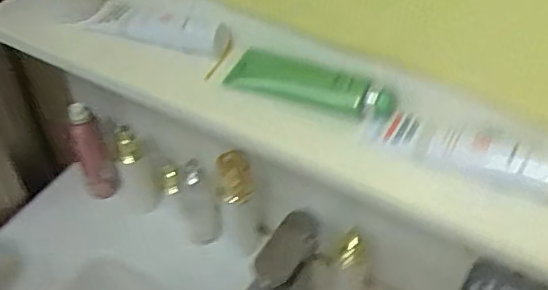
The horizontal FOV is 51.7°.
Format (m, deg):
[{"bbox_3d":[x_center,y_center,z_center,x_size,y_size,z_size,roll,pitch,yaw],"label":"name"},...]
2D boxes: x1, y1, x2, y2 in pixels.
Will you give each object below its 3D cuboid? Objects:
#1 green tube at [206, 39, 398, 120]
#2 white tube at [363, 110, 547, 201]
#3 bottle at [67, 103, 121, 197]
[{"bbox_3d":[0.024,-0.055,0.518,0.172,0.029,0.039,21,48,16],"label":"green tube"},{"bbox_3d":[0.157,0.001,0.466,0.162,0.036,0.037,19,47,15],"label":"white tube"},{"bbox_3d":[-0.254,0.004,0.793,0.047,0.163,0.049,-14,48,-17],"label":"bottle"}]

